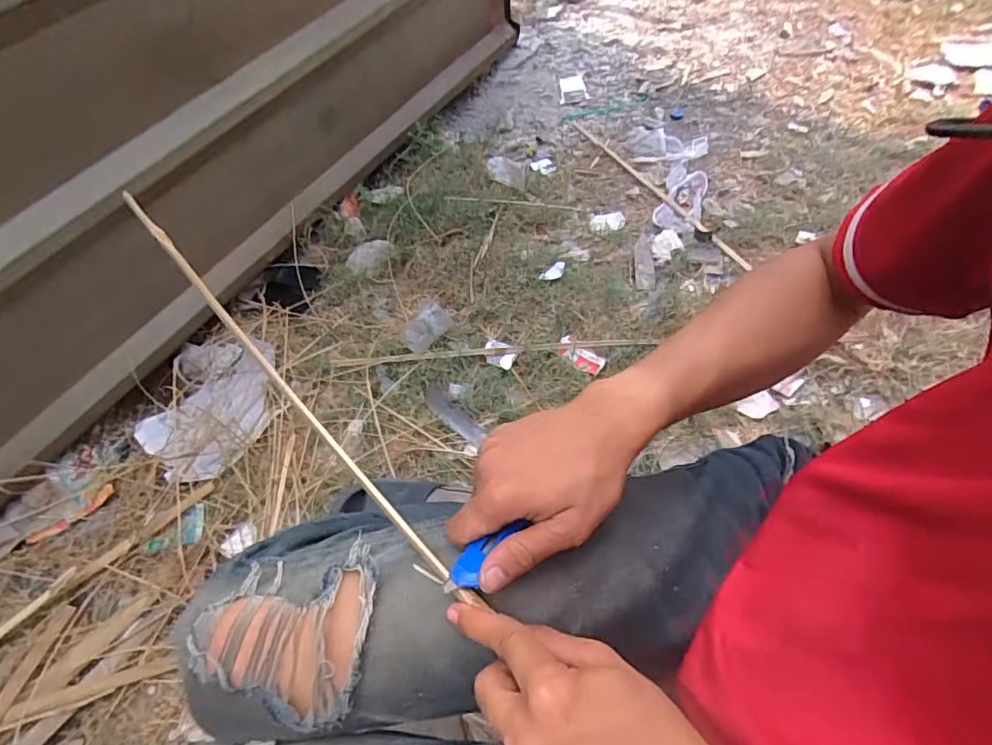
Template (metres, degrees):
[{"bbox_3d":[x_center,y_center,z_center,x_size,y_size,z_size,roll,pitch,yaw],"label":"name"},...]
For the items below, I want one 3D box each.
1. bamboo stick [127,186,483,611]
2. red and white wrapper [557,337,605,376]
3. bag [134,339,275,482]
[{"bbox_3d":[-0.167,-0.005,0.389,0.010,0.012,0.440,-38,70,-23],"label":"bamboo stick"},{"bbox_3d":[0.148,-0.032,0.937,0.050,0.007,0.094,-40,59,-20],"label":"red and white wrapper"},{"bbox_3d":[-0.515,0.058,0.959,0.243,0.043,0.284,12,57,16],"label":"bag"}]

